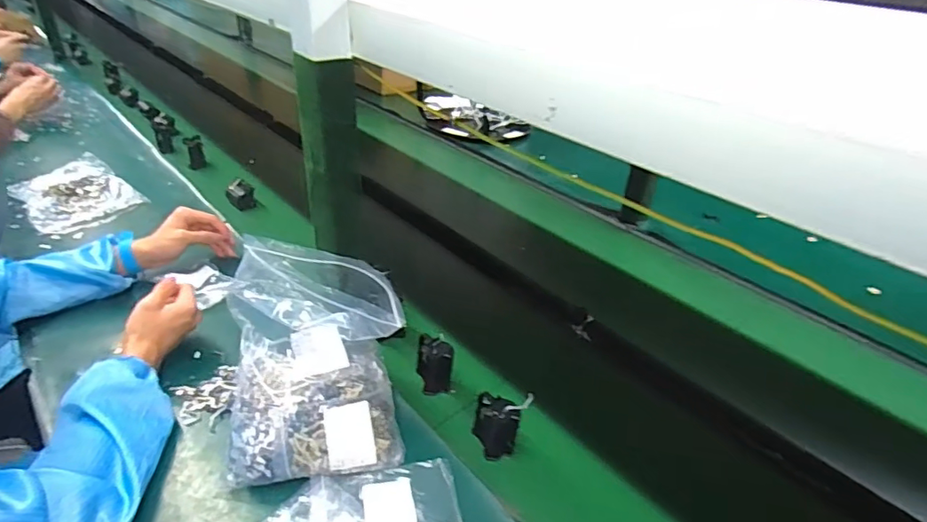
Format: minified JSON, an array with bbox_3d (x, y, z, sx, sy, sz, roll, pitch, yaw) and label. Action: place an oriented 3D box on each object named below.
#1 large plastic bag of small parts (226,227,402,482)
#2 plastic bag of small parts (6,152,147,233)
[{"bbox_3d":[-0.168,0.115,0.594,0.192,0.202,0.169,-3,36,-6],"label":"large plastic bag of small parts"},{"bbox_3d":[-0.833,-0.148,1.130,0.288,0.026,0.189,22,37,33],"label":"plastic bag of small parts"}]

